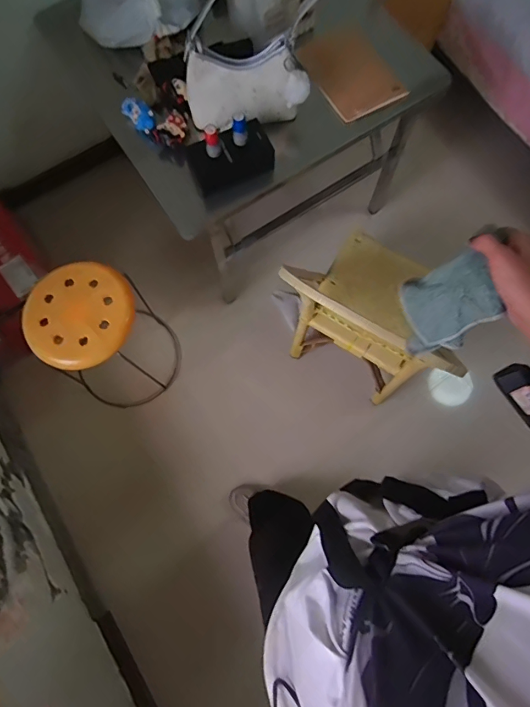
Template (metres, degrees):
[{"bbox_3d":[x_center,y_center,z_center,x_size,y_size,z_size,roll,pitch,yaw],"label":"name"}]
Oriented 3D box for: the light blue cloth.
[{"bbox_3d":[0.219,-0.057,0.537,0.012,0.125,0.095,-14,82,-35],"label":"light blue cloth"}]

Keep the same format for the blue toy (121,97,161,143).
[{"bbox_3d":[-0.297,-0.567,1.054,0.047,0.065,0.119,-44,91,-10],"label":"blue toy"}]

